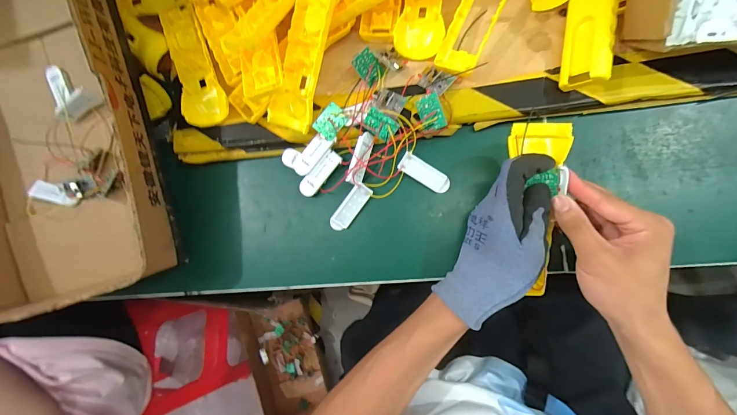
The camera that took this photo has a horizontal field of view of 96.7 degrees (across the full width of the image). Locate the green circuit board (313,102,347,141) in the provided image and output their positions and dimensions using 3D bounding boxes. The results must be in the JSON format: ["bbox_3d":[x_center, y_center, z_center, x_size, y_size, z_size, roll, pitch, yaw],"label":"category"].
[{"bbox_3d":[-0.041,-0.093,0.357,0.026,0.004,0.035,35,89,-10],"label":"green circuit board"}]

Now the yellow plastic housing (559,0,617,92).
[{"bbox_3d":[0.219,-0.202,0.321,0.039,0.038,0.174,7,86,10],"label":"yellow plastic housing"}]

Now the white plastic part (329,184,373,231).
[{"bbox_3d":[-0.020,0.000,0.364,0.022,0.008,0.059,36,95,-16],"label":"white plastic part"}]

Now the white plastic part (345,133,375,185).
[{"bbox_3d":[-0.009,-0.054,0.356,0.016,0.013,0.056,18,86,10],"label":"white plastic part"}]

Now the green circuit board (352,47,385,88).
[{"bbox_3d":[0.001,-0.153,0.358,0.026,0.004,0.035,-43,114,-1],"label":"green circuit board"}]

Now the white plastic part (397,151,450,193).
[{"bbox_3d":[0.060,-0.036,0.353,0.057,0.007,0.021,34,89,11],"label":"white plastic part"}]

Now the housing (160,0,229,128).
[{"bbox_3d":[-0.207,-0.175,0.383,0.044,0.025,0.157,-22,81,6],"label":"housing"}]

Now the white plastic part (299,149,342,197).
[{"bbox_3d":[-0.054,-0.037,0.369,0.020,0.009,0.058,44,91,11],"label":"white plastic part"}]

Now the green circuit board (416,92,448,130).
[{"bbox_3d":[0.066,-0.099,0.344,0.024,0.010,0.036,-16,81,7],"label":"green circuit board"}]

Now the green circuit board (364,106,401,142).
[{"bbox_3d":[0.013,-0.088,0.348,0.036,0.006,0.024,36,113,-6],"label":"green circuit board"}]

